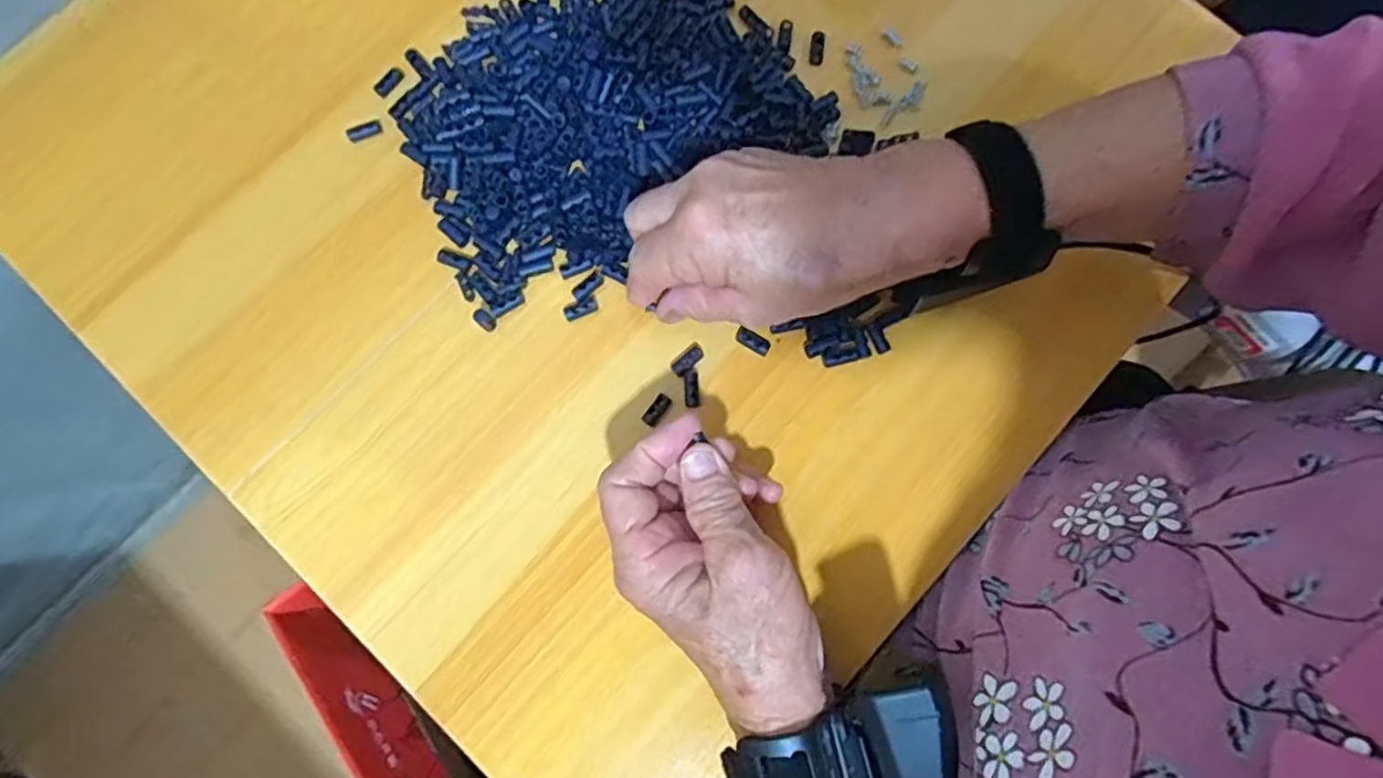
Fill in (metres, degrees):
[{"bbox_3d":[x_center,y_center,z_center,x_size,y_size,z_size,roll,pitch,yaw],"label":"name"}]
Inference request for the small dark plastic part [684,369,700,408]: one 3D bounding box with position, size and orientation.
[{"bbox_3d":[0.000,0.000,0.368,0.008,0.004,0.020,-5,80,-1],"label":"small dark plastic part"}]

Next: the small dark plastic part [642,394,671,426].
[{"bbox_3d":[-0.019,0.012,0.366,0.008,0.006,0.018,38,82,6],"label":"small dark plastic part"}]

